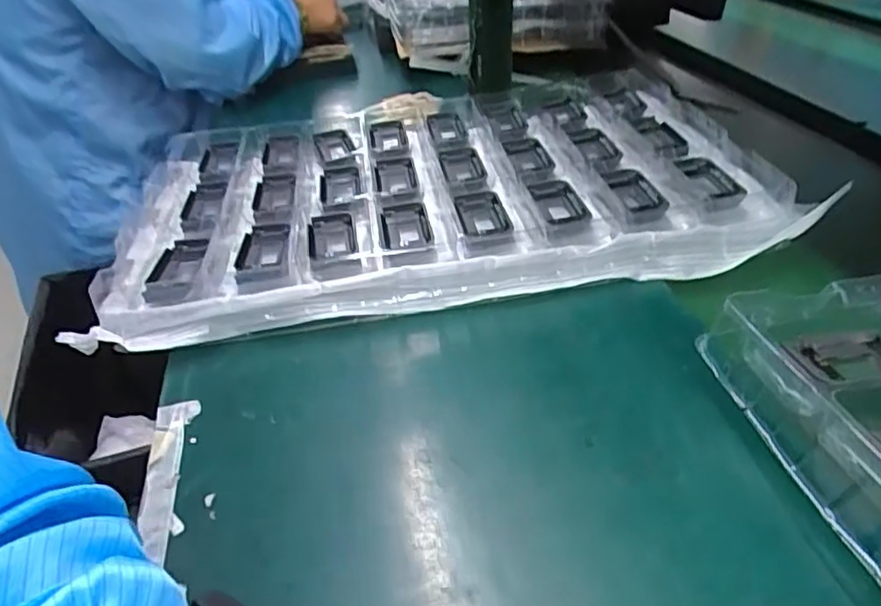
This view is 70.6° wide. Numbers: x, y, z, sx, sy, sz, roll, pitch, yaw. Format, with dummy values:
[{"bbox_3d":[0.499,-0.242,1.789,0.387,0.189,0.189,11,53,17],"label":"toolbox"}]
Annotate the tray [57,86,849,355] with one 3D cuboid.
[{"bbox_3d":[-0.001,-0.096,0.553,0.521,0.063,0.299,-10,37,-3],"label":"tray"}]

